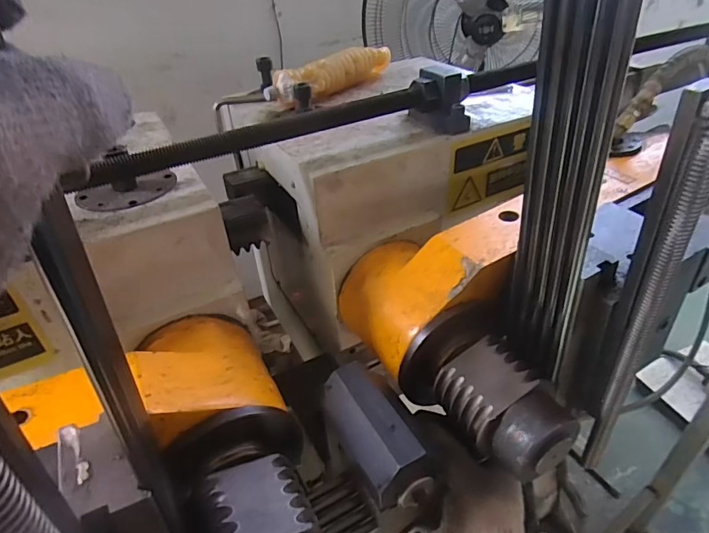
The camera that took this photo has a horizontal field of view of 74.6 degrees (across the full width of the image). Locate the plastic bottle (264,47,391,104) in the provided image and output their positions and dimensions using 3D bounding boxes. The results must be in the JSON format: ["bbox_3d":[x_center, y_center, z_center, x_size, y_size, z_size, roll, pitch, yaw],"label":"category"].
[{"bbox_3d":[-0.030,-0.286,0.686,0.041,0.044,0.238,25,46,33],"label":"plastic bottle"}]

